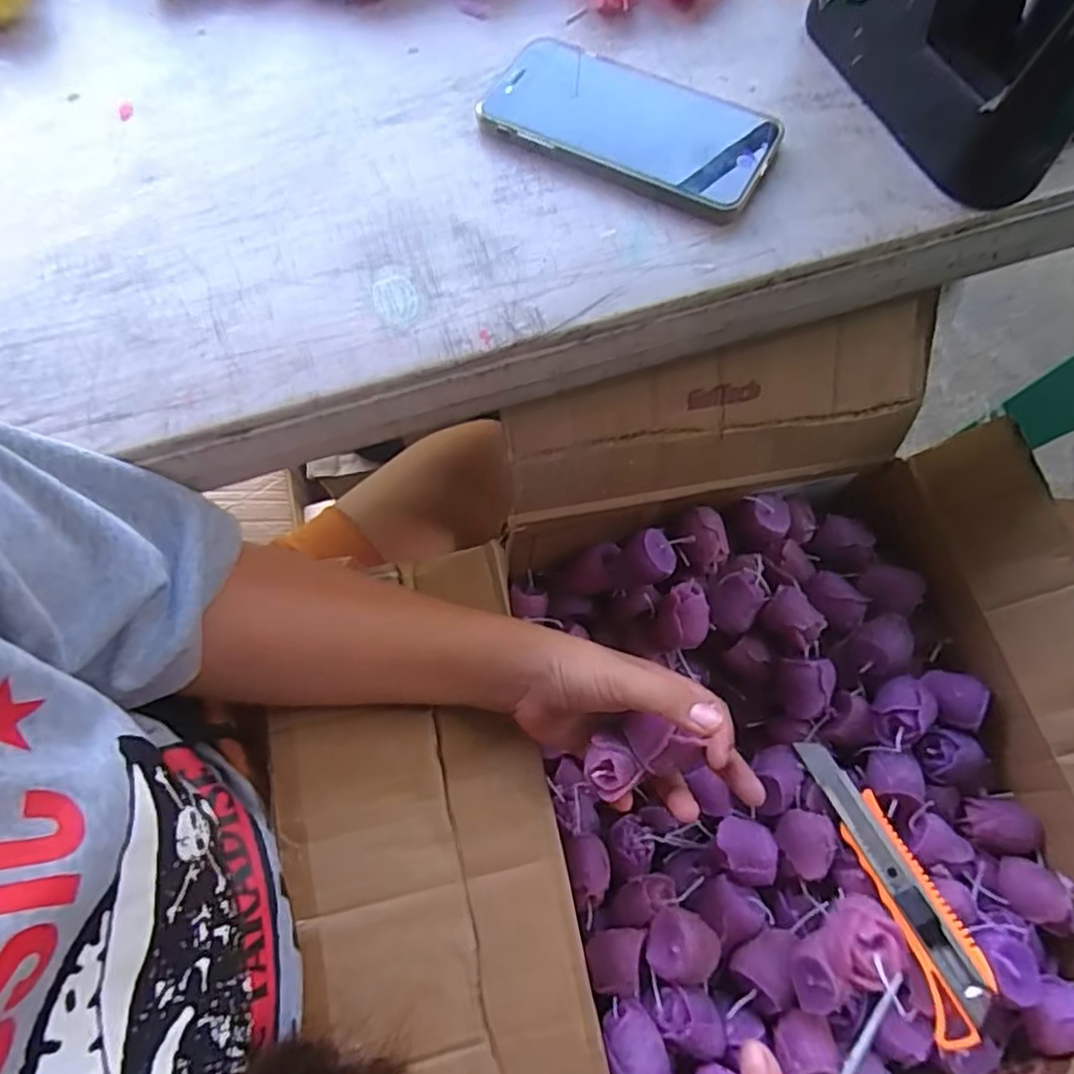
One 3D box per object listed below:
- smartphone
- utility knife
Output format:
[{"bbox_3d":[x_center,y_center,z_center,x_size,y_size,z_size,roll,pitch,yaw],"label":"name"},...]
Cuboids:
[{"bbox_3d":[0.053,-0.233,0.372,0.156,0.011,0.081,26,70,9],"label":"smartphone"},{"bbox_3d":[0.216,0.206,0.409,0.038,0.017,0.170,-16,51,-7],"label":"utility knife"}]

